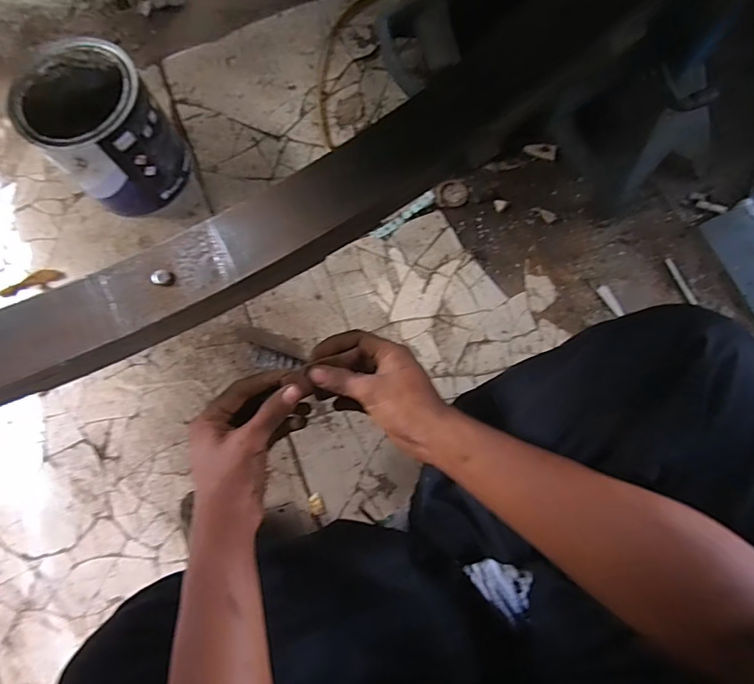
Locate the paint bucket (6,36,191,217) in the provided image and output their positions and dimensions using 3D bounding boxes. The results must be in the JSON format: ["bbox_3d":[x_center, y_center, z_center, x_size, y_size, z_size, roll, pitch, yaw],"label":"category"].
[{"bbox_3d":[-0.352,-0.275,0.632,0.138,0.167,0.147,0,79,1],"label":"paint bucket"}]

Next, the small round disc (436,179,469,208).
[{"bbox_3d":[0.109,-0.216,0.684,0.045,0.007,0.040,-3,78,1],"label":"small round disc"}]

